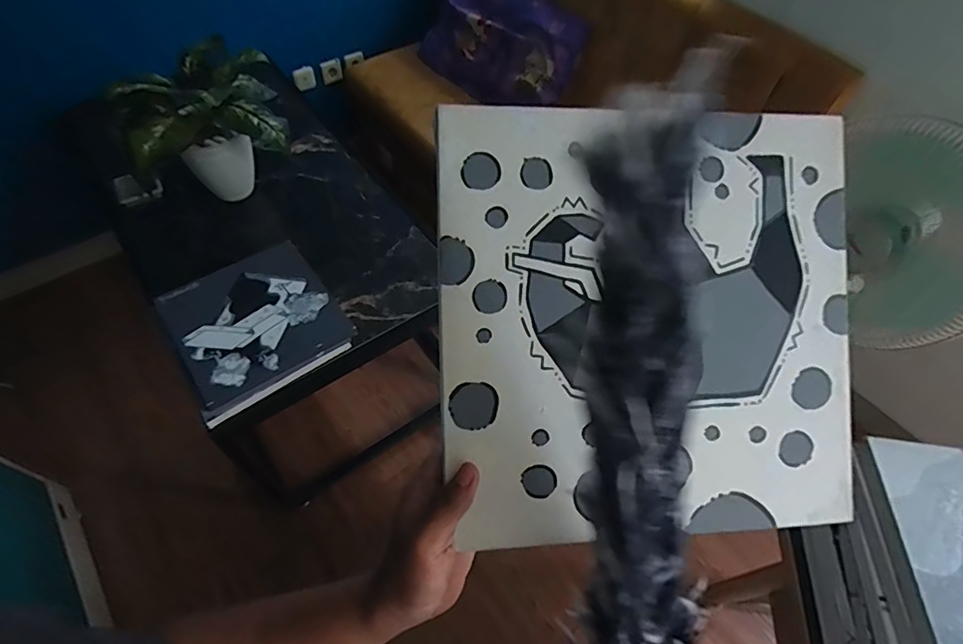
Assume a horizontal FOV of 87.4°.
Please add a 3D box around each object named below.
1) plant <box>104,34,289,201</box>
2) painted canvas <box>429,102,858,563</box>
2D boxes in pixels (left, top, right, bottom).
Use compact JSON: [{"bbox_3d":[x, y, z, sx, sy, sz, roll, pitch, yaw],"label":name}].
[{"bbox_3d":[-0.622,-0.442,1.155,0.317,0.293,0.271,-14,58,-12],"label":"plant"},{"bbox_3d":[0.120,0.002,0.354,0.292,0.006,0.291,-2,89,-7],"label":"painted canvas"}]

